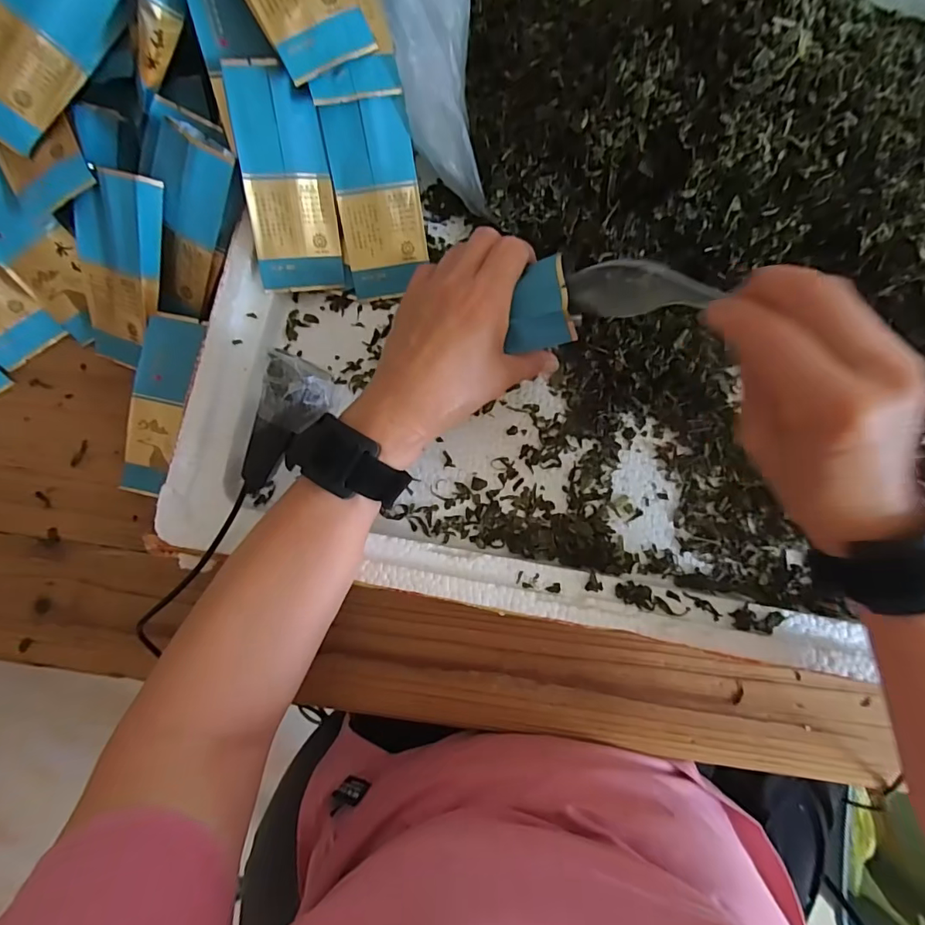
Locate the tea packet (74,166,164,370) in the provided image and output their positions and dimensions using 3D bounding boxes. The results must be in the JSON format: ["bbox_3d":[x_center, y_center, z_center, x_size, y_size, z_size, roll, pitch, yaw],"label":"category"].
[{"bbox_3d":[-0.241,-0.134,0.338,0.062,0.017,0.128,26,114,4],"label":"tea packet"}]

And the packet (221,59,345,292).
[{"bbox_3d":[-0.113,-0.180,0.316,0.053,0.007,0.127,-10,113,-15],"label":"packet"}]

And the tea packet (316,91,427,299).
[{"bbox_3d":[-0.057,-0.174,0.330,0.056,0.008,0.116,-4,115,0],"label":"tea packet"}]

